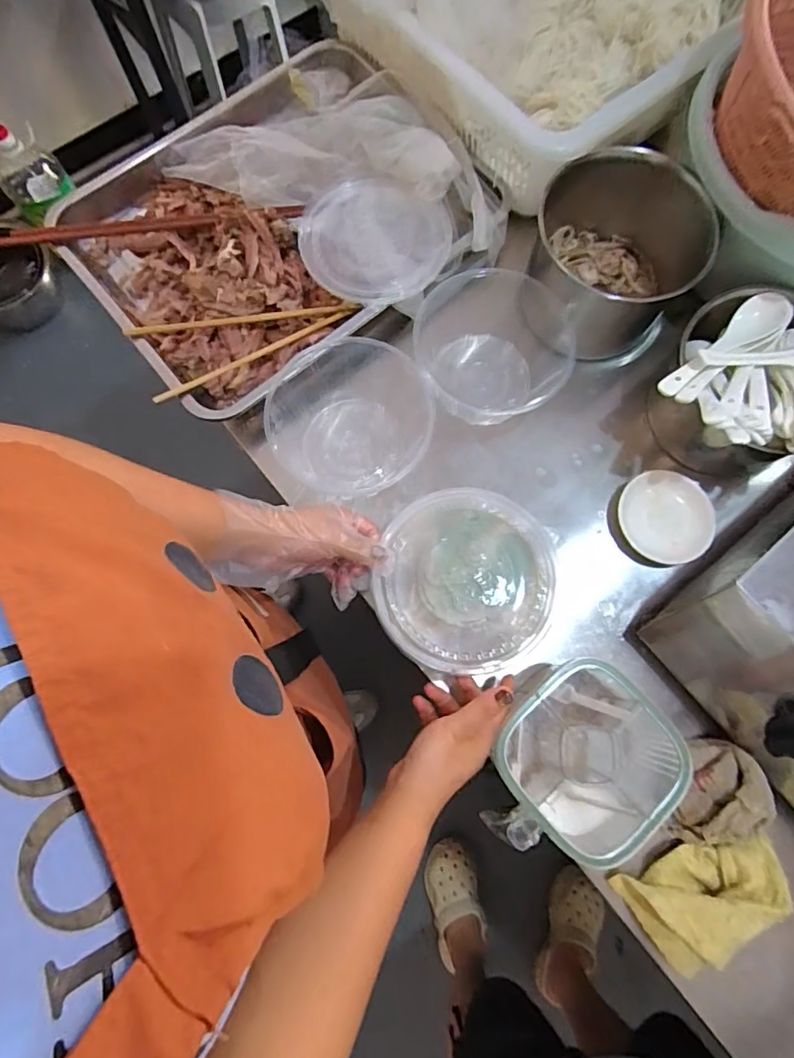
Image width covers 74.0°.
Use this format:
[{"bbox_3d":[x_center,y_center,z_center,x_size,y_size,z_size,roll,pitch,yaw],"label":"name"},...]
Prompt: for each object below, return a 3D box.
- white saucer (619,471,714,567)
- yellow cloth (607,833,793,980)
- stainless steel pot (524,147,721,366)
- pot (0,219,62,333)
[{"bbox_3d":[0.277,-0.012,0.550,0.091,0.026,0.095,0,76,0],"label":"white saucer"},{"bbox_3d":[0.271,0.309,0.450,0.135,0.035,0.086,-33,79,-8],"label":"yellow cloth"},{"bbox_3d":[0.228,-0.290,0.569,0.167,0.122,0.157,0,76,0],"label":"stainless steel pot"},{"bbox_3d":[-1.050,-0.662,1.404,0.261,0.161,0.220,-24,78,-6],"label":"pot"}]

